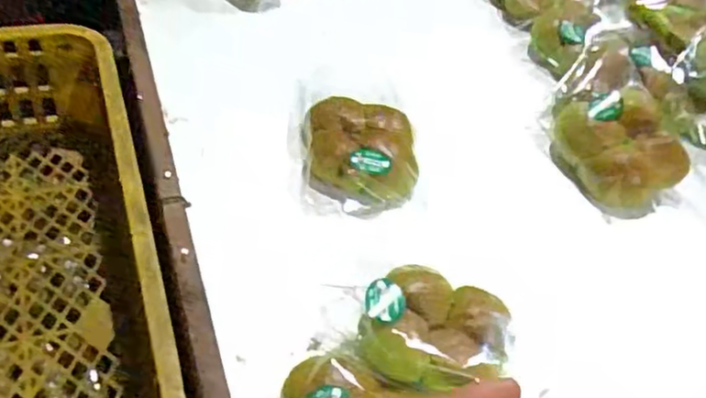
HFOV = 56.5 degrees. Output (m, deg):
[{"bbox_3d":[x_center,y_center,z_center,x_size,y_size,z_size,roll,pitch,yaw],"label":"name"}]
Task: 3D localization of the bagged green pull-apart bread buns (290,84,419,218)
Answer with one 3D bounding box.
[{"bbox_3d":[0.001,-0.058,0.635,0.115,0.041,0.157,3,50,-9],"label":"bagged green pull-apart bread buns"}]

